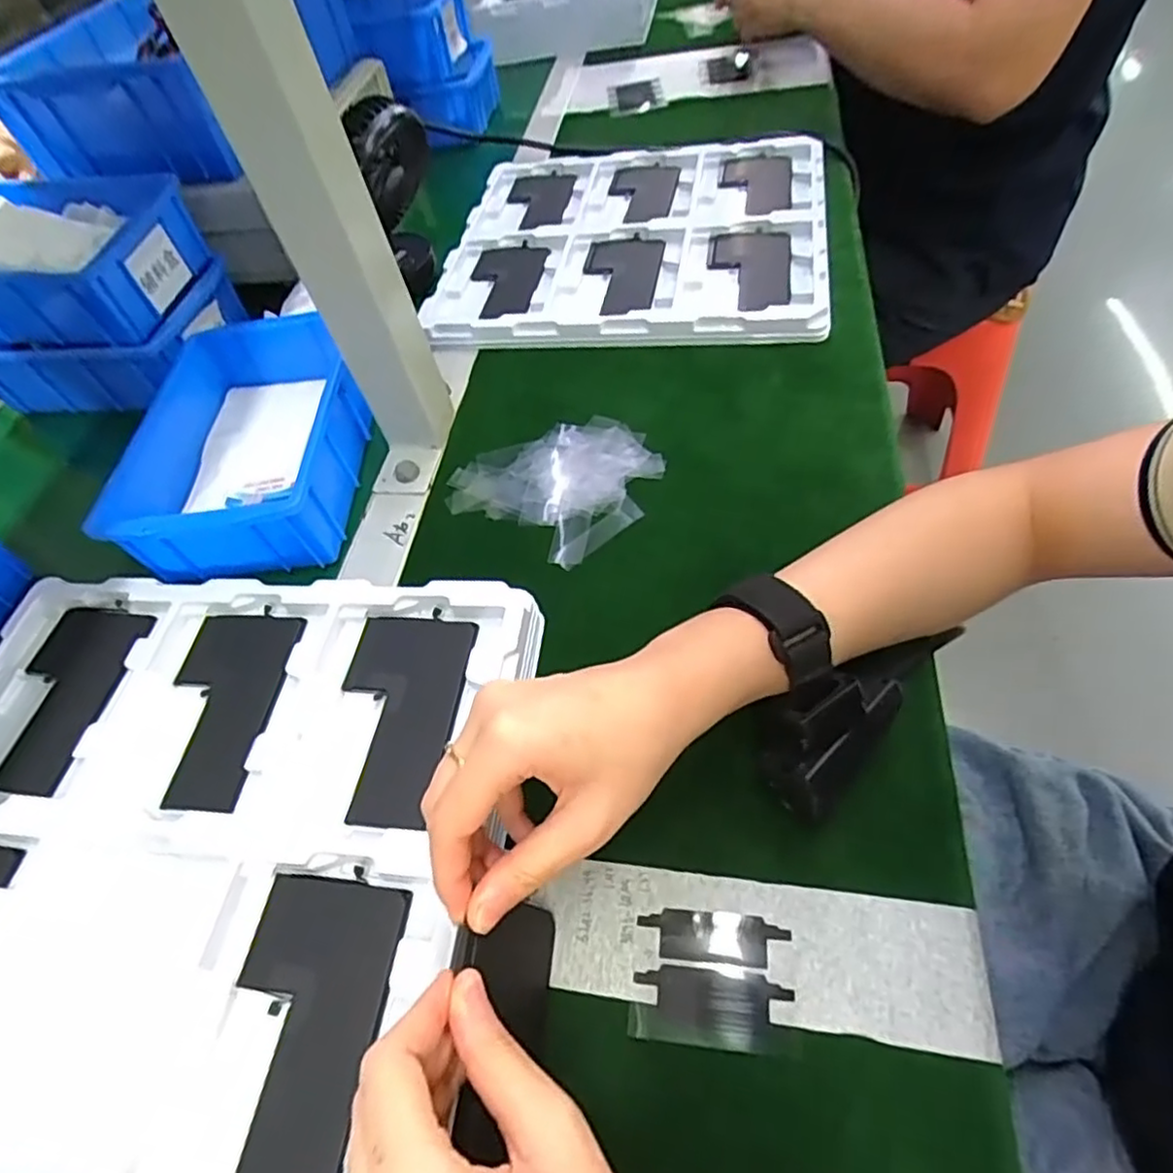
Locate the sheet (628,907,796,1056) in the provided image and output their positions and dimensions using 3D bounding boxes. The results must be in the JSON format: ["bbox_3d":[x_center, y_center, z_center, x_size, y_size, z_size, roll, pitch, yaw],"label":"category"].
[{"bbox_3d":[0.050,0.155,0.263,0.061,0.004,0.046,0,56,11],"label":"sheet"}]

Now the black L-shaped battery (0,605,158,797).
[{"bbox_3d":[-0.287,0.058,0.362,0.066,0.011,0.107,1,56,11],"label":"black L-shaped battery"}]

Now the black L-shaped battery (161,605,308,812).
[{"bbox_3d":[-0.191,0.060,0.345,0.063,0.009,0.110,-2,55,9],"label":"black L-shaped battery"}]

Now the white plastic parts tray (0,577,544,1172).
[{"bbox_3d":[-0.199,0.114,0.307,0.308,0.033,0.272,1,56,11],"label":"white plastic parts tray"}]

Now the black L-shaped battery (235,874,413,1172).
[{"bbox_3d":[-0.110,0.169,0.252,0.063,0.007,0.105,1,56,11],"label":"black L-shaped battery"}]

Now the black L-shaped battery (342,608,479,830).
[{"bbox_3d":[-0.094,0.061,0.325,0.062,0.006,0.108,0,56,11],"label":"black L-shaped battery"}]

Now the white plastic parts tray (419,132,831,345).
[{"bbox_3d":[0.039,-0.301,0.560,0.310,0.027,0.270,4,56,13],"label":"white plastic parts tray"}]

